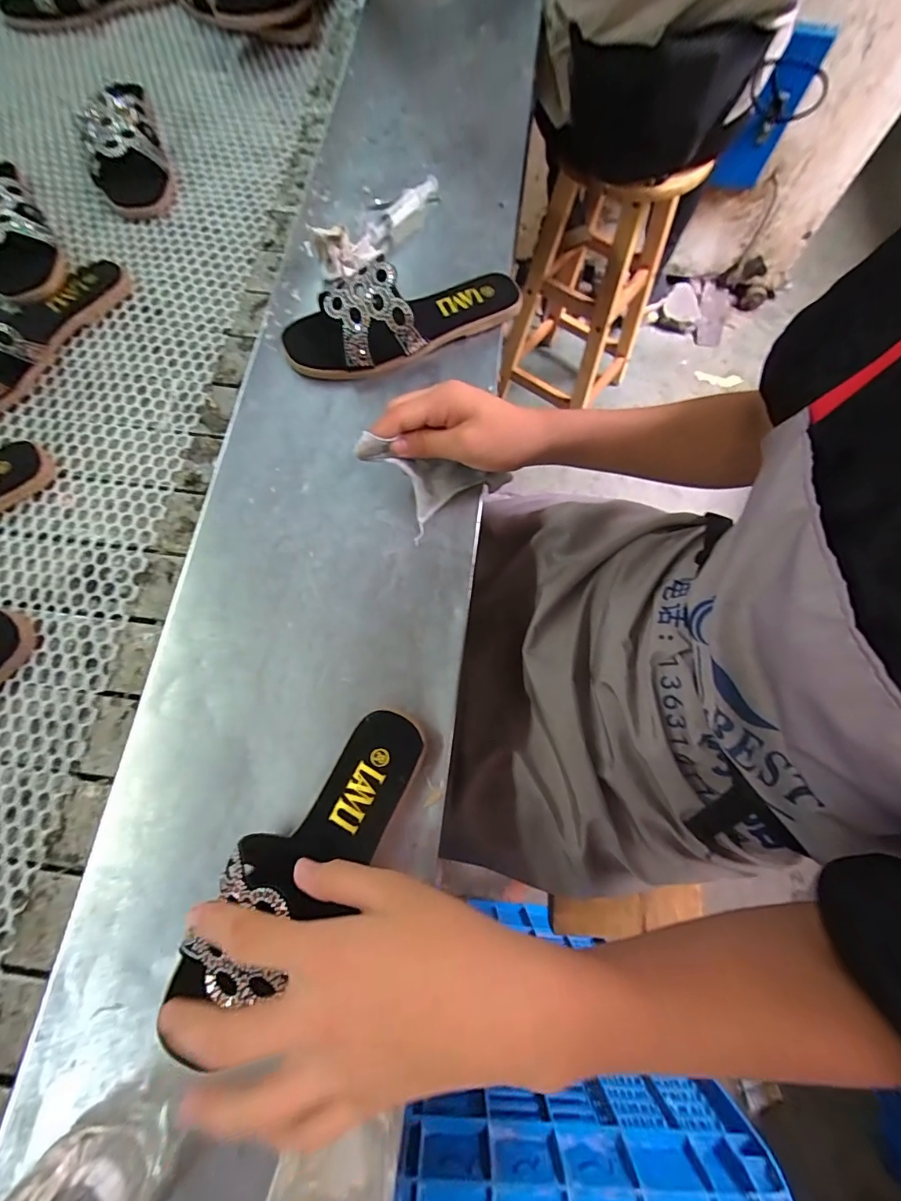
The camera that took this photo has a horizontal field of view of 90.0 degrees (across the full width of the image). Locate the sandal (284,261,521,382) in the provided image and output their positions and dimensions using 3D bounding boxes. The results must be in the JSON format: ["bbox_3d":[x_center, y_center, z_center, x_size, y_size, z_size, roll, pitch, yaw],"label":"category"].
[{"bbox_3d":[-0.045,-0.280,0.430,0.236,0.060,0.087,-18,74,-5],"label":"sandal"}]

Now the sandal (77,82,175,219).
[{"bbox_3d":[-0.391,-0.551,0.524,0.084,0.064,0.223,-19,74,-5],"label":"sandal"}]

